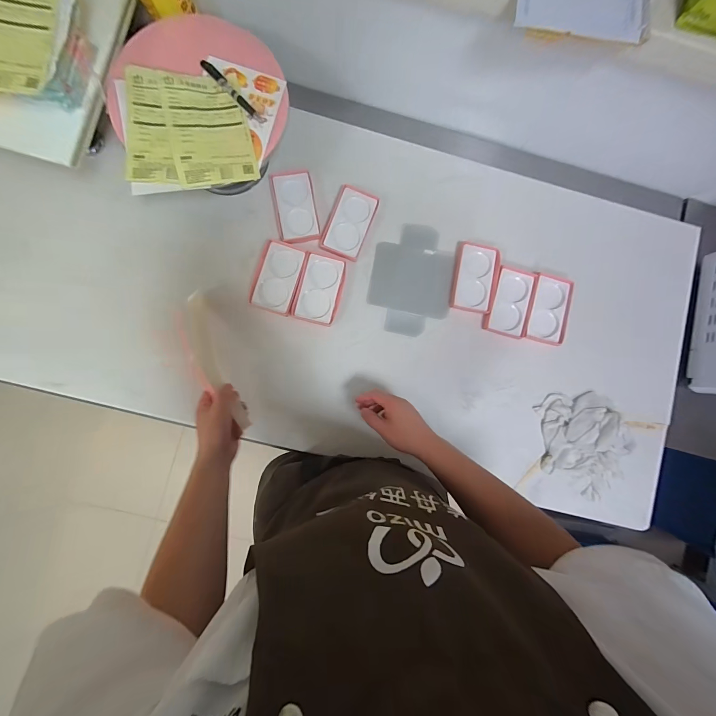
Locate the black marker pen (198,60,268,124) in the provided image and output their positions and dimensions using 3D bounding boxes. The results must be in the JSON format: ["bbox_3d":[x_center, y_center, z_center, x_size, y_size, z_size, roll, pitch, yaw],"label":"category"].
[{"bbox_3d":[-0.208,-0.444,0.524,0.135,0.009,0.015,43,86,-1],"label":"black marker pen"}]

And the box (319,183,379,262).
[{"bbox_3d":[-0.018,-0.284,0.660,0.083,0.019,0.145,21,86,-3],"label":"box"}]

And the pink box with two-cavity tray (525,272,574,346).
[{"bbox_3d":[0.420,-0.104,0.681,0.093,0.018,0.146,14,87,-3],"label":"pink box with two-cavity tray"}]

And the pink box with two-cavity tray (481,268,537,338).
[{"bbox_3d":[0.331,-0.124,0.680,0.087,0.016,0.147,15,87,-3],"label":"pink box with two-cavity tray"}]

